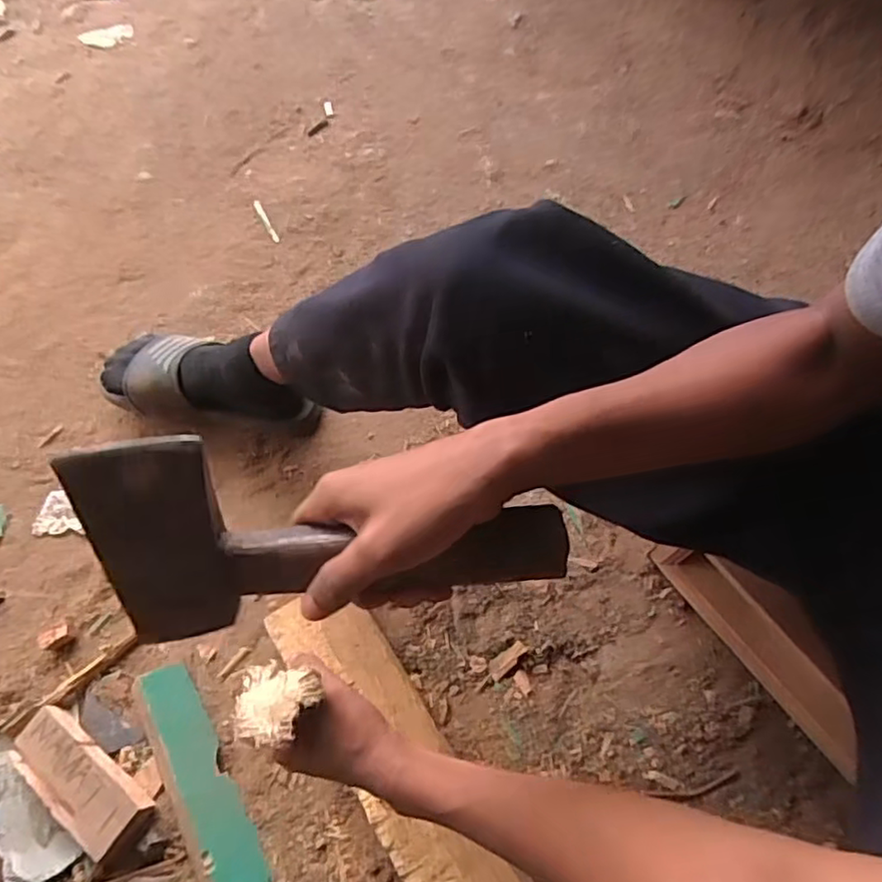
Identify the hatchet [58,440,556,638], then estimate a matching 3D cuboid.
[{"bbox_3d":[-0.057,0.053,0.330,0.245,0.068,0.082,2,69,-10],"label":"hatchet"}]

